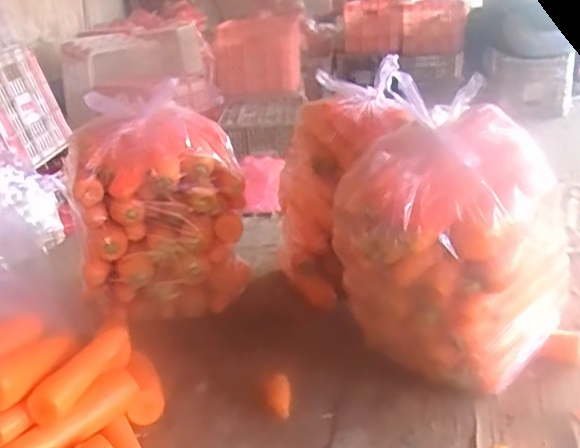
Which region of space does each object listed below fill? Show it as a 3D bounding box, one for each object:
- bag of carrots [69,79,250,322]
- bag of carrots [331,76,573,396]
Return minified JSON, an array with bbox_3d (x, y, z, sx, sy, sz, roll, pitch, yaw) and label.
[{"bbox_3d":[-0.197,-0.015,1.002,0.250,0.322,0.171,-4,22,0],"label":"bag of carrots"},{"bbox_3d":[0.179,0.045,0.758,0.238,0.335,0.199,7,24,27],"label":"bag of carrots"}]

